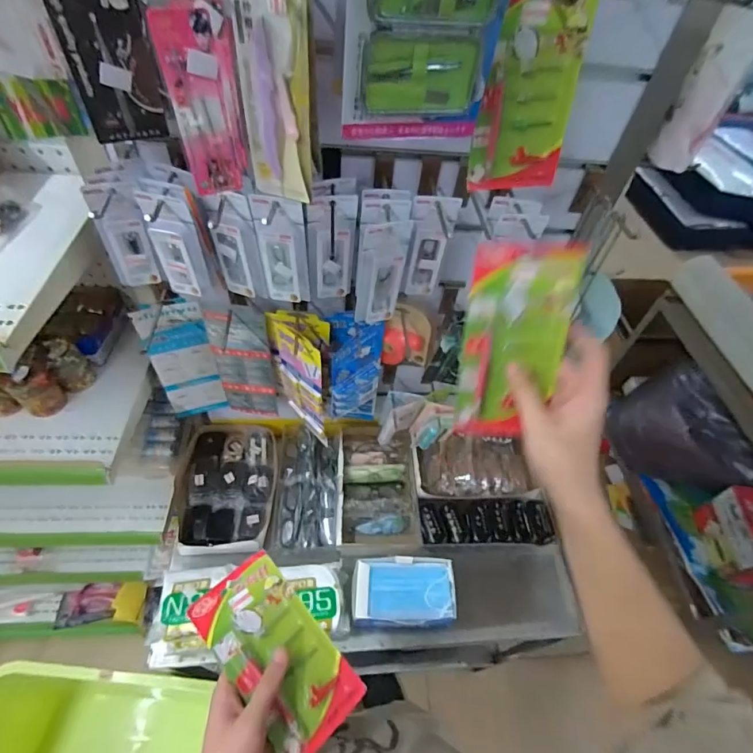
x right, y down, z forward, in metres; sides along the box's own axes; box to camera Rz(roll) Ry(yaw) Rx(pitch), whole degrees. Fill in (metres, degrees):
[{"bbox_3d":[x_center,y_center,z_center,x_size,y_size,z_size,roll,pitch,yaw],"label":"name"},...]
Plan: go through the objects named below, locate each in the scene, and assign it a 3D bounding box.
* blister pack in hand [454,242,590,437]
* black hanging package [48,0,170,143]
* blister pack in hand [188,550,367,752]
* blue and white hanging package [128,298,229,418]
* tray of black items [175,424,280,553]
[{"bbox_3d":[0.133,-0.028,0.413,0.098,0.192,0.009,1,24,-1],"label":"blister pack in hand"},{"bbox_3d":[-0.220,-0.272,0.354,0.066,0.139,0.015,-21,57,-21],"label":"black hanging package"},{"bbox_3d":[-0.108,0.294,0.465,0.186,0.023,0.097,44,59,13],"label":"blister pack in hand"},{"bbox_3d":[-0.342,-0.020,0.776,0.102,0.275,0.036,-9,53,-13],"label":"blue and white hanging package"},{"bbox_3d":[-0.326,0.224,0.952,0.204,0.049,0.307,0,51,-6],"label":"tray of black items"}]

